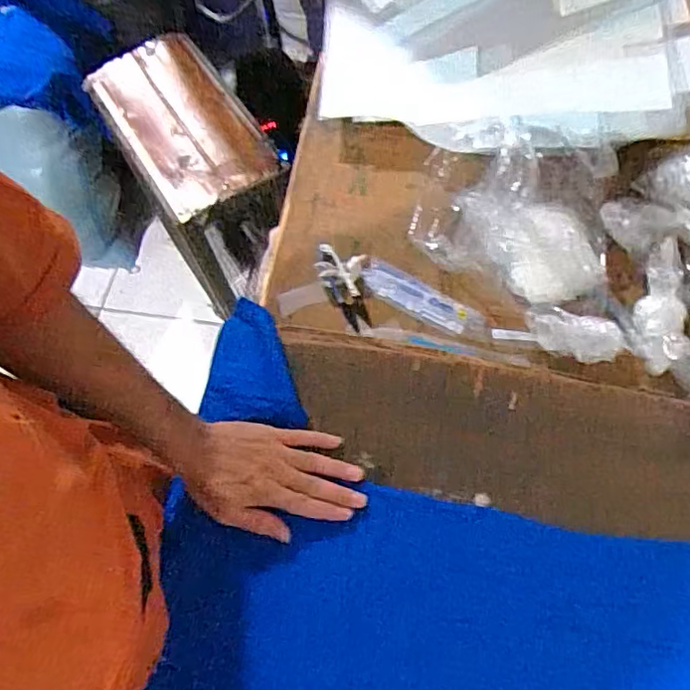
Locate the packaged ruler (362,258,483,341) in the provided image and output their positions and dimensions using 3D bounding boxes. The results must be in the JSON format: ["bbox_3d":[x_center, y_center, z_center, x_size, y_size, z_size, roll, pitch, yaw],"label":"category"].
[{"bbox_3d":[0.095,-0.058,0.709,0.160,0.009,0.048,23,68,14],"label":"packaged ruler"}]

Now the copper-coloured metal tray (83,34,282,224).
[{"bbox_3d":[-0.327,-0.445,1.160,0.249,0.047,0.468,-32,68,-12],"label":"copper-coloured metal tray"}]

